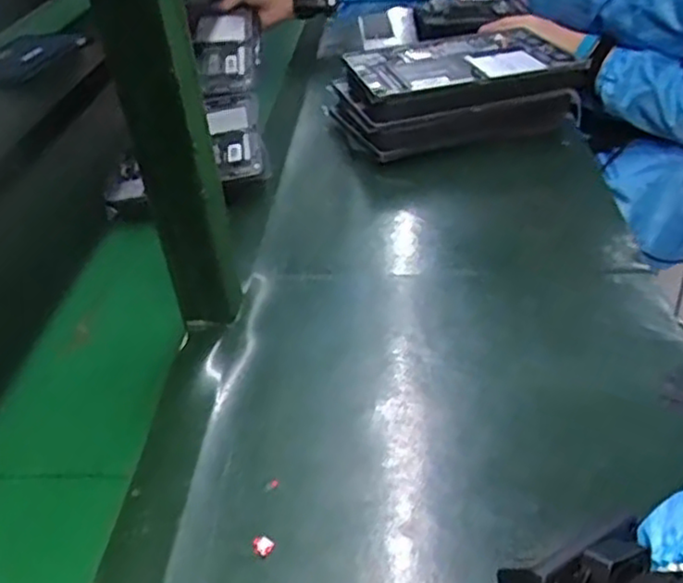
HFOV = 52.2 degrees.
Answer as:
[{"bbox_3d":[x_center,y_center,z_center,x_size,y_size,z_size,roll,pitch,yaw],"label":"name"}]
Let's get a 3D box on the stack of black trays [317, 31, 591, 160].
[{"bbox_3d":[0.134,-0.254,0.880,0.280,0.074,0.204,-13,39,-15],"label":"stack of black trays"}]

